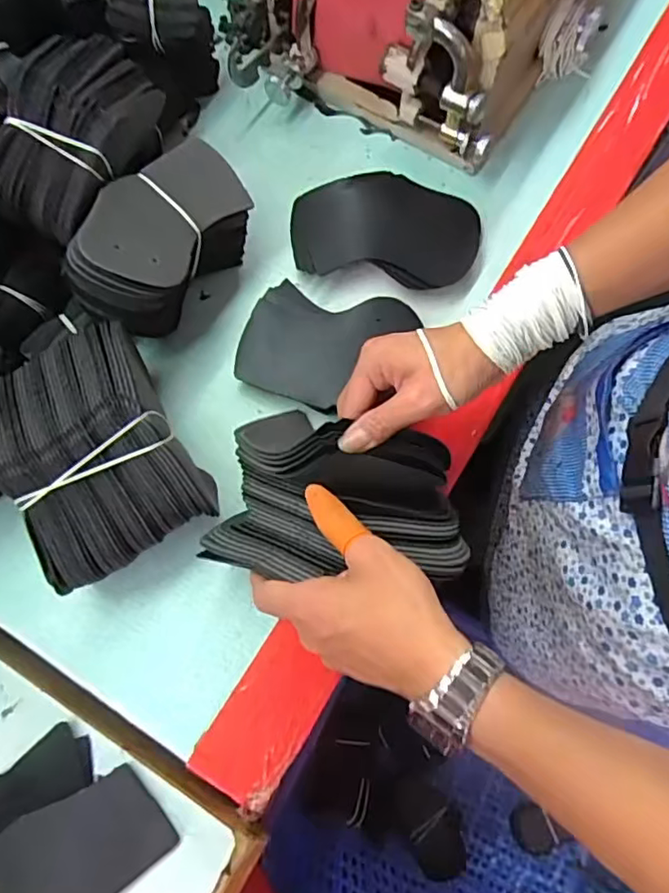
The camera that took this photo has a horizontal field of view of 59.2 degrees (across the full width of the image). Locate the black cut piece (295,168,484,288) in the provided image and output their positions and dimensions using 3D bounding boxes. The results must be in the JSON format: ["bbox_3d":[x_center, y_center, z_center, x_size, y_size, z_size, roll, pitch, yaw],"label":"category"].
[{"bbox_3d":[0.045,-0.193,0.515,0.158,0.026,0.111,9,75,1],"label":"black cut piece"}]

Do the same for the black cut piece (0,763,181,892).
[{"bbox_3d":[-0.190,0.281,0.391,0.153,0.009,0.070,-30,78,-8],"label":"black cut piece"}]

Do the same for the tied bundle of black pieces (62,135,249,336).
[{"bbox_3d":[-0.129,-0.159,0.459,0.088,0.110,0.159,26,76,6],"label":"tied bundle of black pieces"}]

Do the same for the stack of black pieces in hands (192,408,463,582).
[{"bbox_3d":[0.006,0.040,0.402,0.164,0.061,0.104,10,75,2],"label":"stack of black pieces in hands"}]

